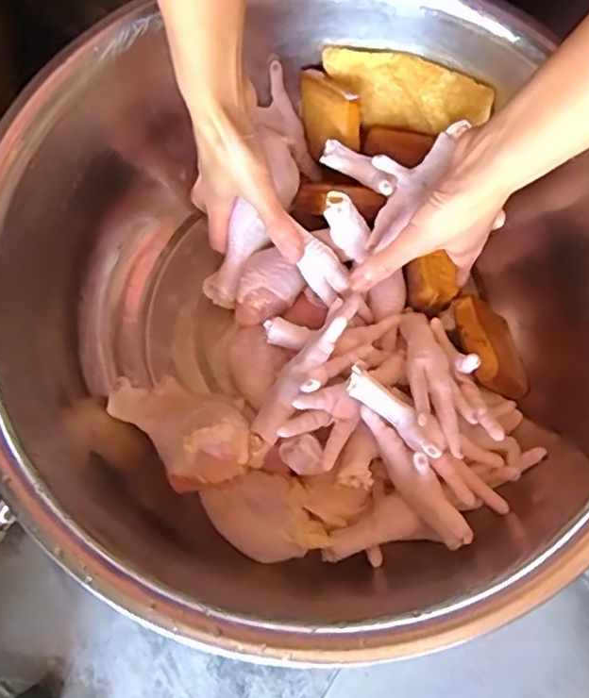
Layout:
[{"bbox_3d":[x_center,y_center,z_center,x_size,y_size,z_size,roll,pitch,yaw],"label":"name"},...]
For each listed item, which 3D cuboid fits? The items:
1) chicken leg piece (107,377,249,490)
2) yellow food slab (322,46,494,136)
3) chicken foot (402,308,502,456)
[{"bbox_3d":[-0.082,0.059,0.444,0.124,0.036,0.063,25,77,37],"label":"chicken leg piece"},{"bbox_3d":[0.084,-0.197,0.478,0.125,0.052,0.015,17,42,9],"label":"yellow food slab"},{"bbox_3d":[0.103,0.013,0.430,0.053,0.024,0.121,-8,47,-1],"label":"chicken foot"}]

